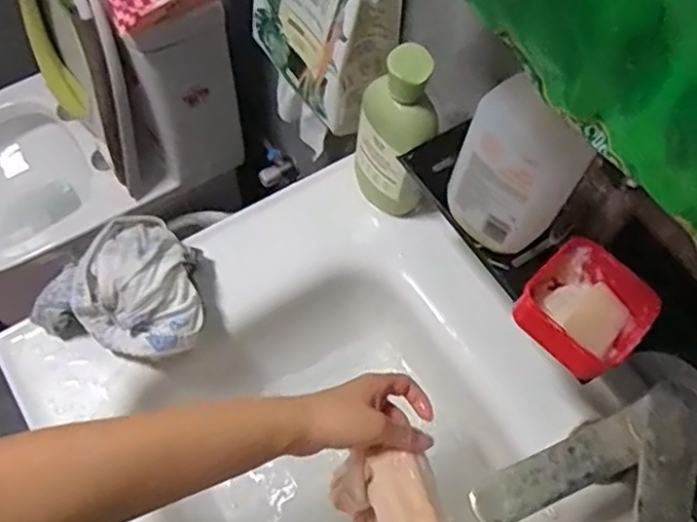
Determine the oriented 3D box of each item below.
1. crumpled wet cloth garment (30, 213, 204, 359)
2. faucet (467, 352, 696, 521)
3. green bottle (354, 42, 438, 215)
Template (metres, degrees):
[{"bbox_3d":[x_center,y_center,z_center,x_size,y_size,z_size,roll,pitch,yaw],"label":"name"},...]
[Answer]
[{"bbox_3d":[-0.208,0.015,0.630,0.155,0.071,0.136,17,64,6],"label":"crumpled wet cloth garment"},{"bbox_3d":[0.197,0.151,0.469,0.193,0.067,0.098,-33,69,-17],"label":"faucet"},{"bbox_3d":[0.045,-0.122,0.646,0.075,0.204,0.062,6,63,1],"label":"green bottle"}]

